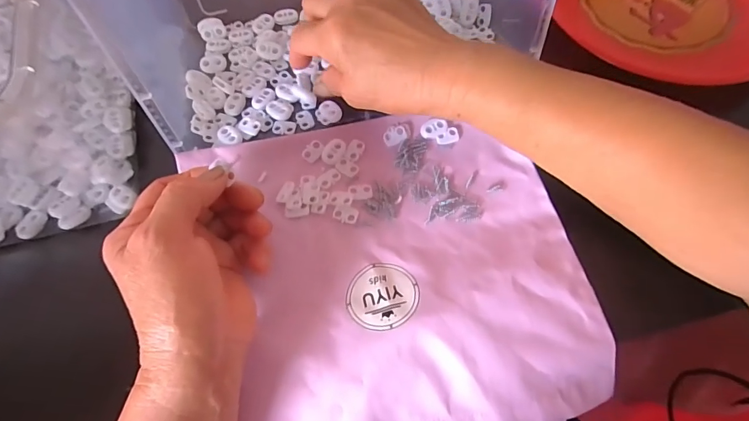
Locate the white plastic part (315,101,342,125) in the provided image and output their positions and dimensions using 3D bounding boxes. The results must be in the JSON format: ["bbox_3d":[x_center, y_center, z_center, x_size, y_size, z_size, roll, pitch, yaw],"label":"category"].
[{"bbox_3d":[-0.037,-0.078,0.334,0.020,0.006,0.020,0,66,1],"label":"white plastic part"}]

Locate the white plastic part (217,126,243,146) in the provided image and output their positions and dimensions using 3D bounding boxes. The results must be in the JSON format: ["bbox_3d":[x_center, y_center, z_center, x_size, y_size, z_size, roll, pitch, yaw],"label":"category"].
[{"bbox_3d":[-0.113,-0.058,0.325,0.015,0.005,0.021,-42,71,-16],"label":"white plastic part"}]

